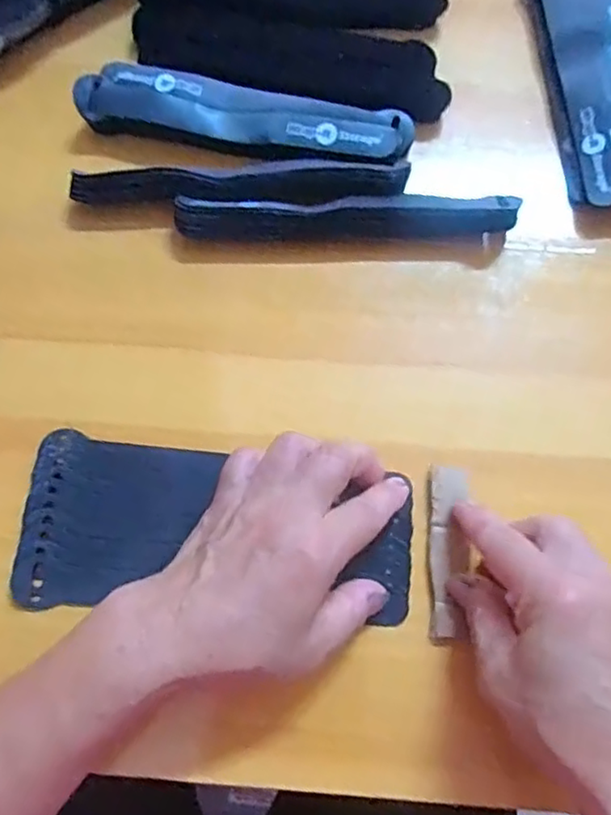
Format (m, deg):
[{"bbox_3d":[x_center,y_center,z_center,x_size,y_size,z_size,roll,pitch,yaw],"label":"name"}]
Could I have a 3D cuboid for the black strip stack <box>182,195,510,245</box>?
[{"bbox_3d":[0.025,-0.113,0.388,0.200,0.022,0.017,-1,73,-1],"label":"black strip stack"}]

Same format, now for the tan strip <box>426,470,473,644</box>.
[{"bbox_3d":[0.074,0.075,0.333,0.020,0.006,0.088,5,74,1],"label":"tan strip"}]

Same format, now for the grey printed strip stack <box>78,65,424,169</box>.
[{"bbox_3d":[-0.037,-0.179,0.396,0.201,0.016,0.047,12,73,3],"label":"grey printed strip stack"}]

